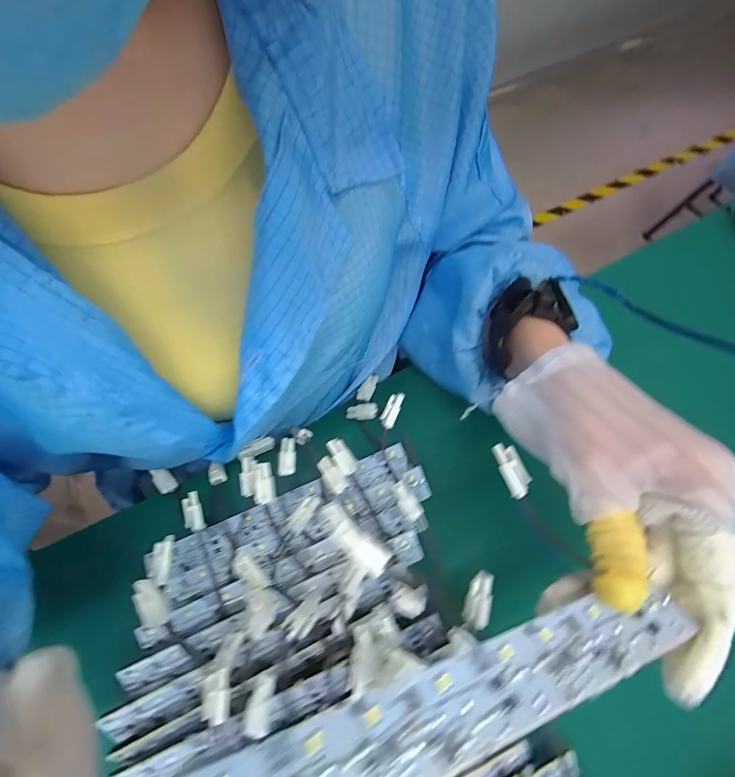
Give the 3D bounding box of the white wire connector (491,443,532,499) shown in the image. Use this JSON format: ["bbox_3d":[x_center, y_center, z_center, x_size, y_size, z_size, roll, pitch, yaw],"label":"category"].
[{"bbox_3d":[0.071,0.040,0.192,0.011,0.005,0.027,-15,65,-6],"label":"white wire connector"}]

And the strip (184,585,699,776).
[{"bbox_3d":[0.024,0.093,0.113,0.182,0.004,0.024,-7,31,-22],"label":"strip"}]

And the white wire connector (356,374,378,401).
[{"bbox_3d":[0.000,0.000,0.326,0.012,0.004,0.026,27,68,14],"label":"white wire connector"}]

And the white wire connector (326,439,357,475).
[{"bbox_3d":[-0.017,0.045,0.259,0.012,0.004,0.026,-33,68,-13],"label":"white wire connector"}]

